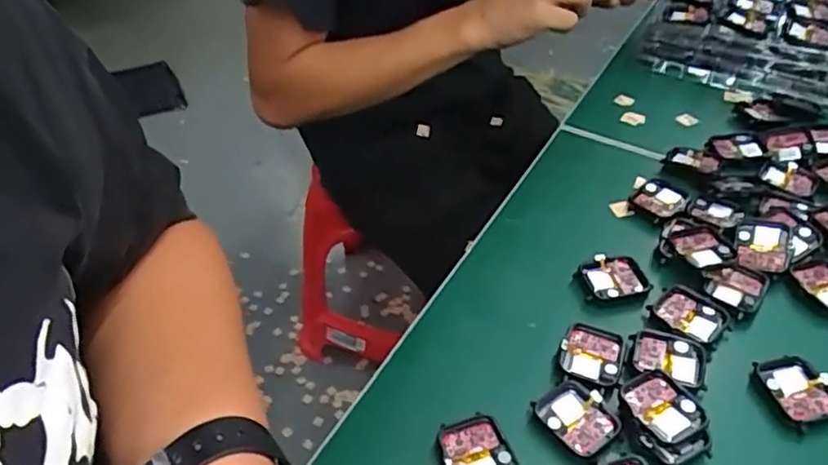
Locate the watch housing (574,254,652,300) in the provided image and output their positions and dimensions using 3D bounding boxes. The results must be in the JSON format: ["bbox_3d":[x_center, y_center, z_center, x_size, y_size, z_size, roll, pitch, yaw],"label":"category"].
[{"bbox_3d":[0.139,0.032,0.460,0.044,0.008,0.036,-9,45,-10],"label":"watch housing"}]

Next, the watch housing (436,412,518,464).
[{"bbox_3d":[0.034,0.123,0.365,0.036,0.008,0.047,-13,45,-13],"label":"watch housing"}]

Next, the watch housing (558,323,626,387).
[{"bbox_3d":[0.112,0.077,0.413,0.038,0.006,0.044,16,46,16],"label":"watch housing"}]

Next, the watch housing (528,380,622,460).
[{"bbox_3d":[0.094,0.107,0.381,0.036,0.006,0.046,-32,52,-29],"label":"watch housing"}]

